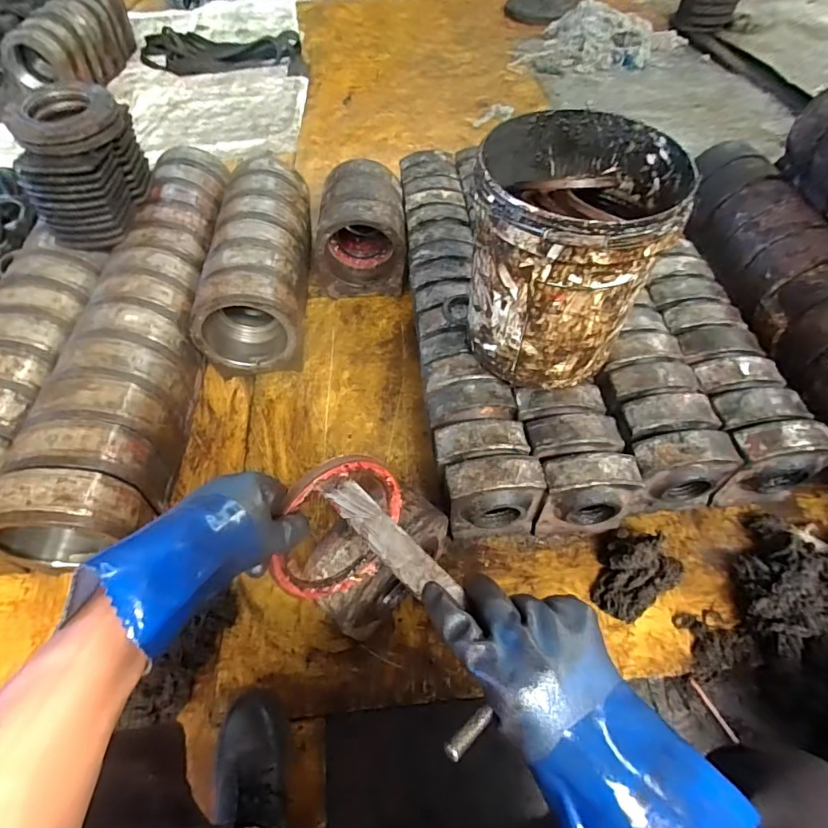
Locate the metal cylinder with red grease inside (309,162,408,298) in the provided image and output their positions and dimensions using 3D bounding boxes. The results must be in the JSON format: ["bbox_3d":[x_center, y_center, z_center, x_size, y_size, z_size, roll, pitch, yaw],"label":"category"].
[{"bbox_3d":[-0.156,-0.490,1.284,0.261,0.233,0.262,-4,54,0],"label":"metal cylinder with red grease inside"}]

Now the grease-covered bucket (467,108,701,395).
[{"bbox_3d":[0.243,-0.234,0.810,0.288,0.358,0.345,9,55,9],"label":"grease-covered bucket"}]

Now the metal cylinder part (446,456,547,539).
[{"bbox_3d":[0.142,0.158,0.864,0.160,0.198,0.078,-4,54,-1],"label":"metal cylinder part"}]

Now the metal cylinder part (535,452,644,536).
[{"bbox_3d":[0.305,0.152,0.863,0.162,0.189,0.085,-7,54,-3],"label":"metal cylinder part"}]

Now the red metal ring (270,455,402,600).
[{"bbox_3d":[-0.071,0.118,0.493,0.022,0.139,0.152,23,100,43],"label":"red metal ring"}]

